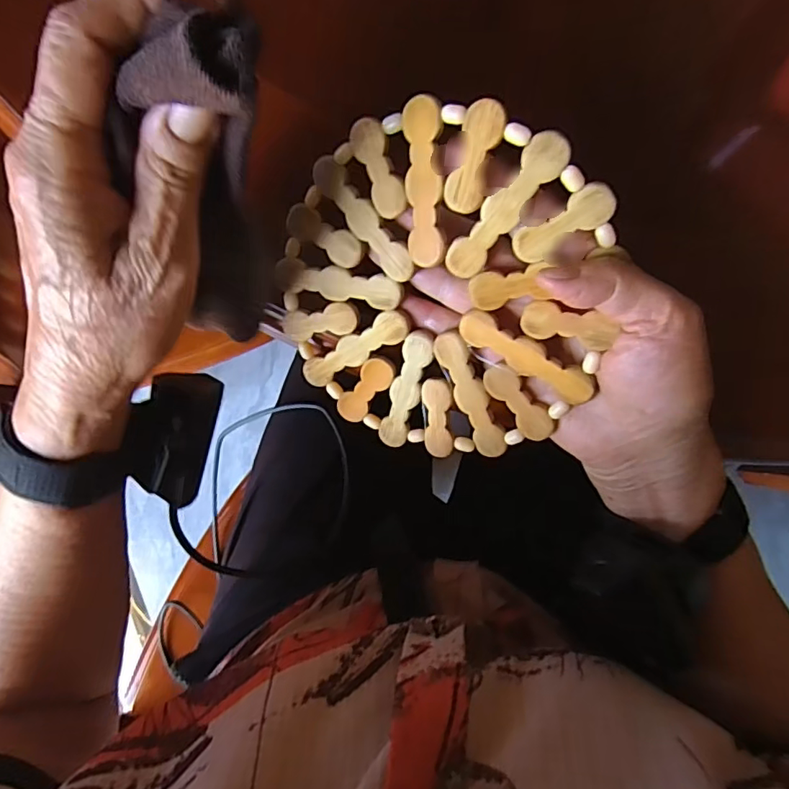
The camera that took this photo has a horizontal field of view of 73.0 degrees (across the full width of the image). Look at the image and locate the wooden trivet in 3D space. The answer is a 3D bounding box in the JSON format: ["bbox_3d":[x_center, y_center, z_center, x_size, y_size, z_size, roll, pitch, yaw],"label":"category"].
[{"bbox_3d":[0.018,-0.045,0.251,0.151,0.011,0.154,1,114,23],"label":"wooden trivet"}]

